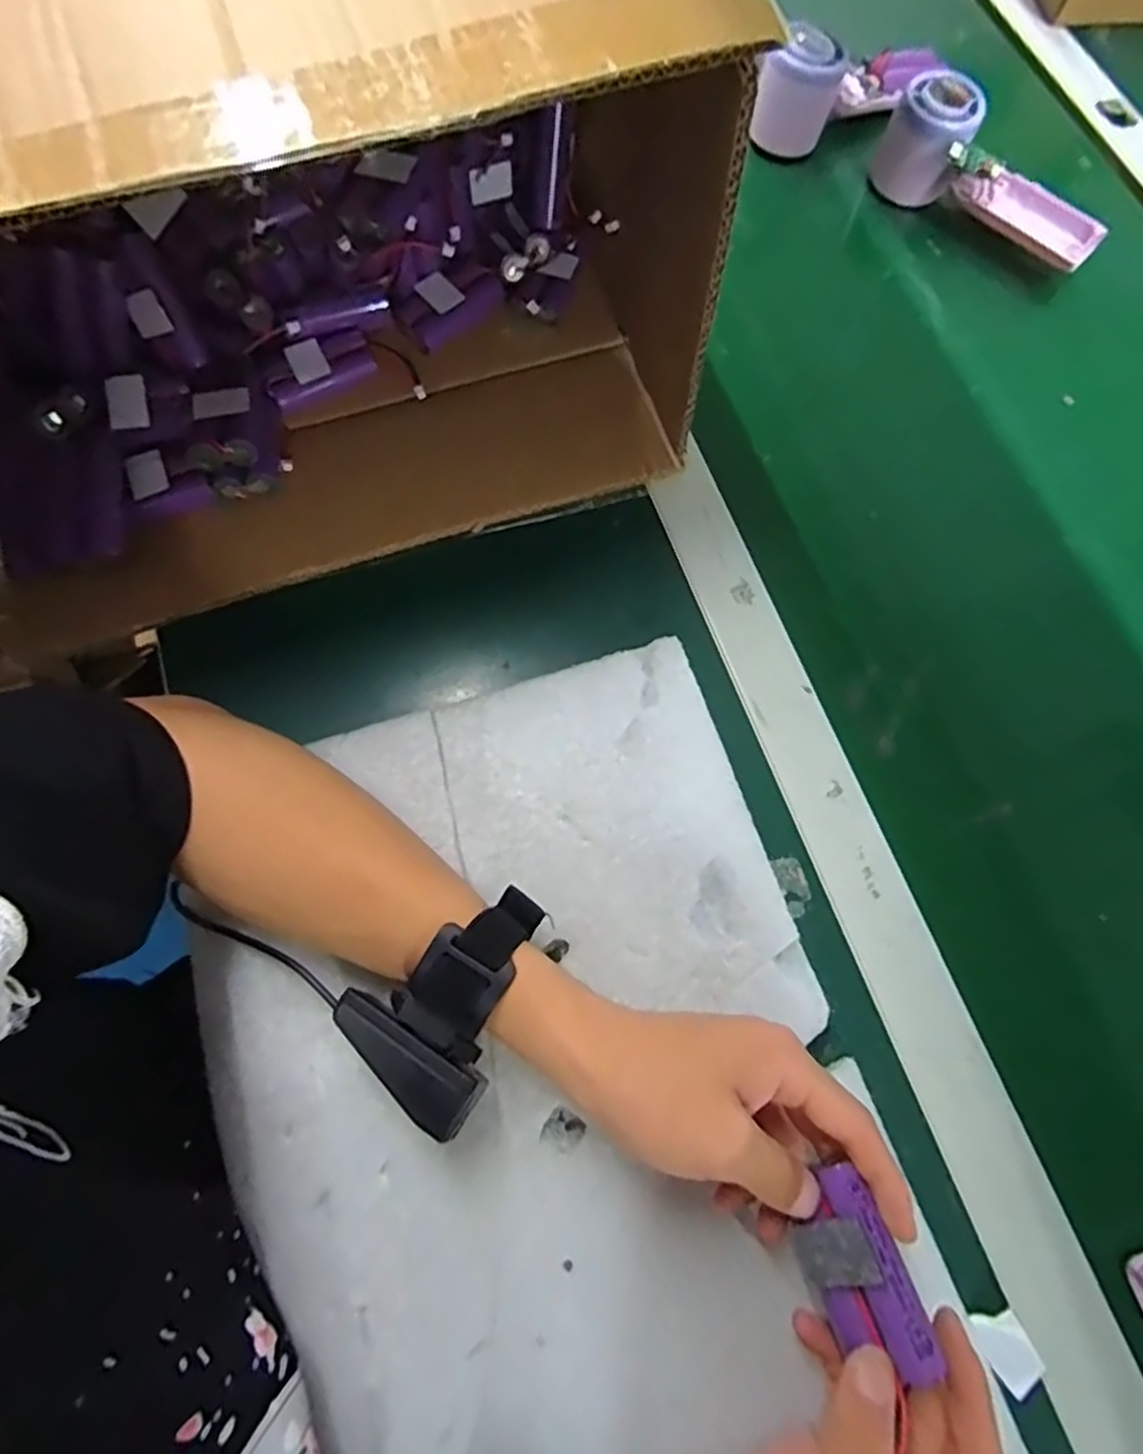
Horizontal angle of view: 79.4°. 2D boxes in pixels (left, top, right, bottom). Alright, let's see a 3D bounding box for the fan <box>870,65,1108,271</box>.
[{"bbox_3d":[0.296,-0.383,0.478,0.161,0.057,0.050,37,76,10],"label":"fan"}]

